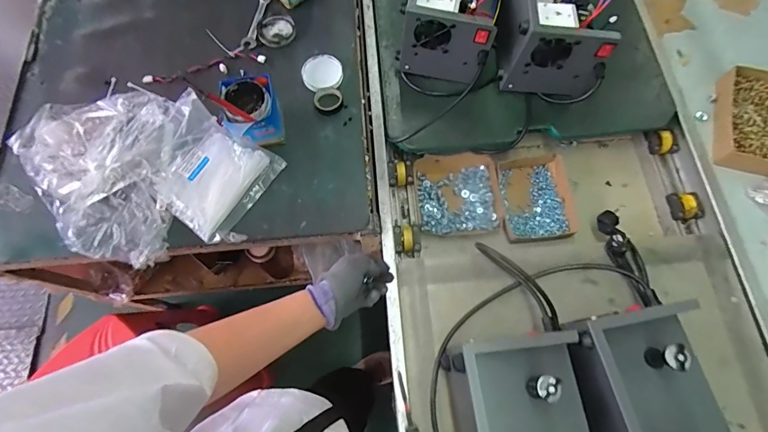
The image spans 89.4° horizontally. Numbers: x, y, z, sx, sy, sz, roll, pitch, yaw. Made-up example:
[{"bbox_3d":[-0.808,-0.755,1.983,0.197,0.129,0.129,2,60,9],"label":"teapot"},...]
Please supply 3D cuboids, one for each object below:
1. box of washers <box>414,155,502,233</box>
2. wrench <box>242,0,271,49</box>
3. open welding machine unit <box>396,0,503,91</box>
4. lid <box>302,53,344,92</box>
[{"bbox_3d":[0.154,-0.044,0.816,0.167,0.034,0.169,-3,71,0],"label":"box of washers"},{"bbox_3d":[-0.293,-0.461,0.898,0.032,0.012,0.175,9,71,4],"label":"wrench"},{"bbox_3d":[0.144,-0.441,0.804,0.177,0.164,0.304,14,71,6],"label":"open welding machine unit"},{"bbox_3d":[-0.135,-0.309,0.839,0.088,0.014,0.087,0,81,0],"label":"lid"}]

